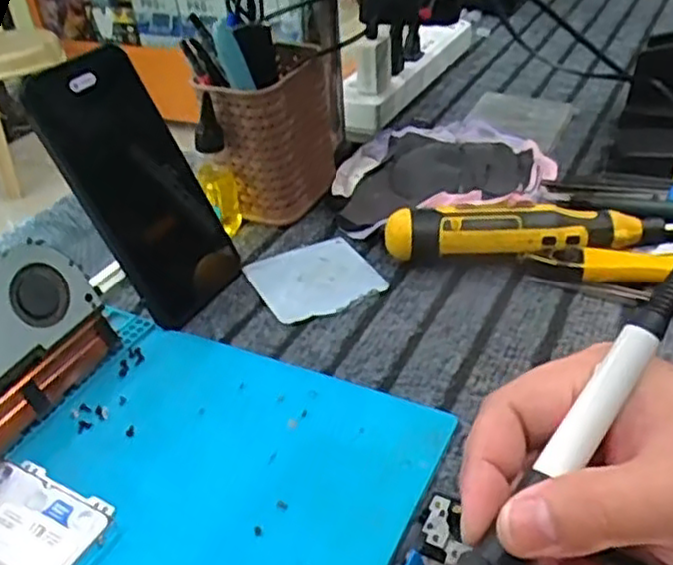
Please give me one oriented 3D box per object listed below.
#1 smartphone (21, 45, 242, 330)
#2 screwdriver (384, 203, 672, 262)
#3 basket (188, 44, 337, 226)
[{"bbox_3d":[-0.118,-0.059,0.439,0.013,0.163,0.079,-7,26,45],"label":"smartphone"},{"bbox_3d":[0.138,-0.033,0.462,0.207,0.029,0.032,-1,36,5],"label":"screwdriver"},{"bbox_3d":[-0.044,-0.118,0.545,0.071,0.103,0.106,4,37,12],"label":"basket"}]

